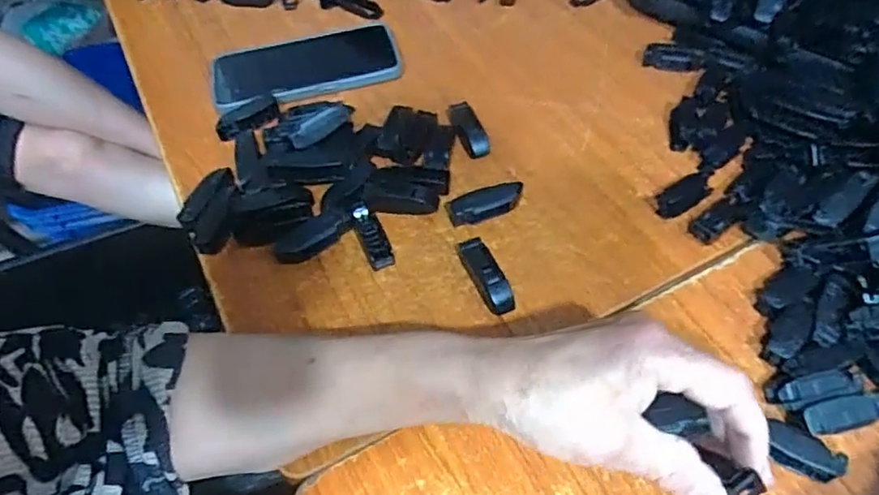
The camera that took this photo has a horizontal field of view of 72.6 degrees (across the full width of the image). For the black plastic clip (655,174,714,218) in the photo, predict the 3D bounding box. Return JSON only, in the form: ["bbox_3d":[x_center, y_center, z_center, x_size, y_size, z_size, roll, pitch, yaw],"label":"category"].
[{"bbox_3d":[0.174,-0.037,0.422,0.045,0.016,0.019,-29,57,-18],"label":"black plastic clip"}]

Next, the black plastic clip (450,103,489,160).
[{"bbox_3d":[0.022,-0.096,0.480,0.020,0.011,0.056,-14,54,-8],"label":"black plastic clip"}]

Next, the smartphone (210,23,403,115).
[{"bbox_3d":[-0.119,-0.163,0.530,0.163,0.010,0.083,-15,54,-9],"label":"smartphone"}]

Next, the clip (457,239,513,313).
[{"bbox_3d":[0.031,0.018,0.392,0.019,0.014,0.057,-23,56,-14],"label":"clip"}]

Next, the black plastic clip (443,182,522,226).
[{"bbox_3d":[0.033,-0.031,0.424,0.054,0.015,0.017,-16,54,-9],"label":"black plastic clip"}]

